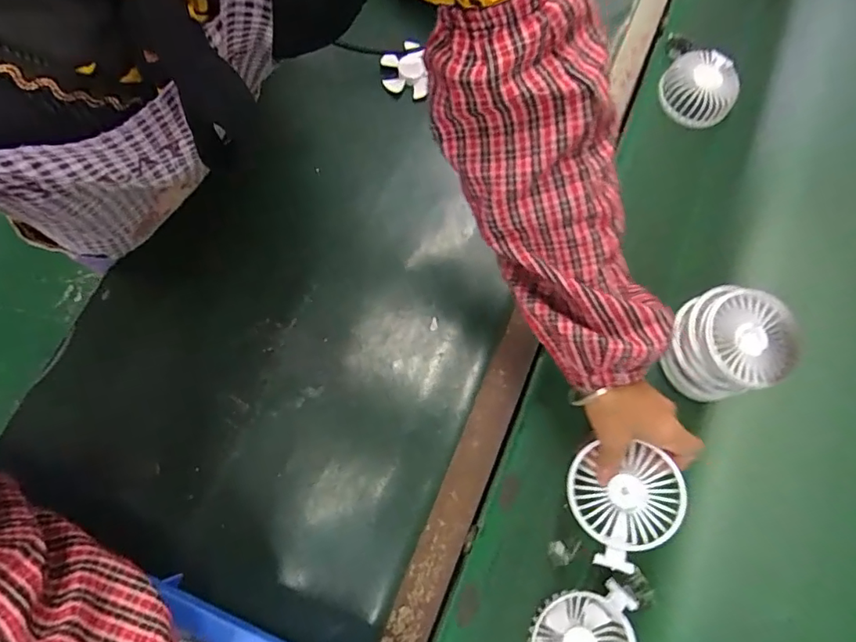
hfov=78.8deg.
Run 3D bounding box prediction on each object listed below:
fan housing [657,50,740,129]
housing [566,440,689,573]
[{"bbox_3d":[0.336,-0.290,0.649,0.092,0.039,0.101,1,71,-2],"label":"fan housing"},{"bbox_3d":[0.165,0.148,0.437,0.086,0.031,0.092,-24,73,7],"label":"housing"}]

